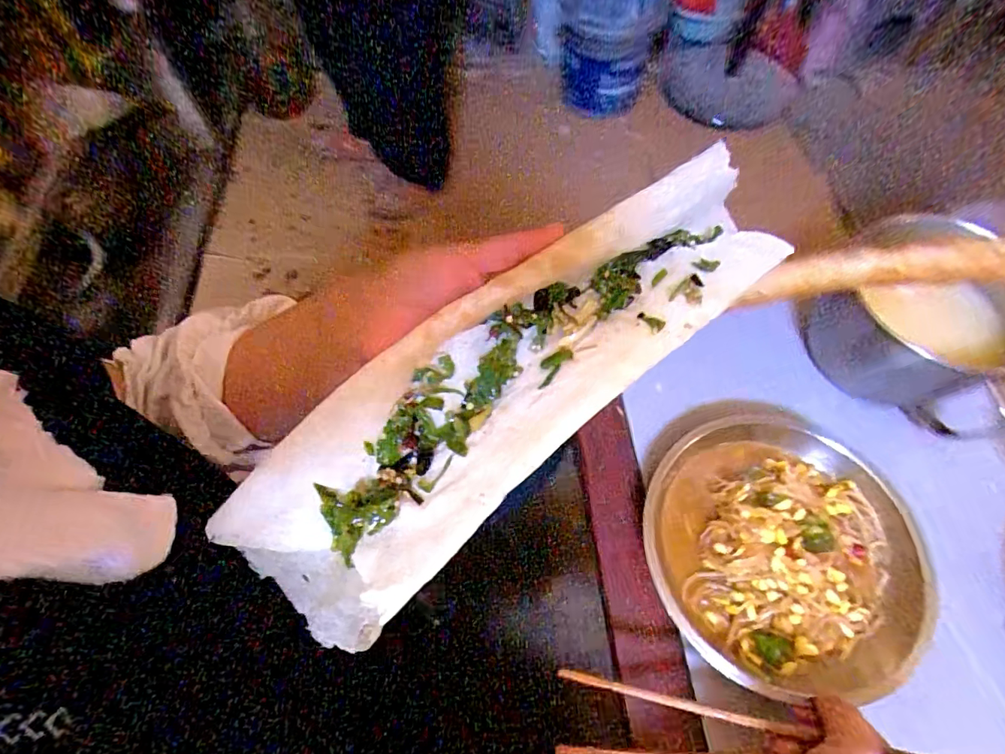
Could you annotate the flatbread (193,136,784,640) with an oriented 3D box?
[{"bbox_3d":[0.012,-0.003,0.262,0.333,0.041,0.096,-39,68,-8],"label":"flatbread"}]

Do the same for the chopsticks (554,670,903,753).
[{"bbox_3d":[0.149,0.203,0.273,0.234,0.010,0.043,-3,61,14],"label":"chopsticks"}]

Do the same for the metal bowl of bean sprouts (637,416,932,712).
[{"bbox_3d":[0.208,0.125,0.362,0.189,0.050,0.179,0,62,0],"label":"metal bowl of bean sprouts"}]

